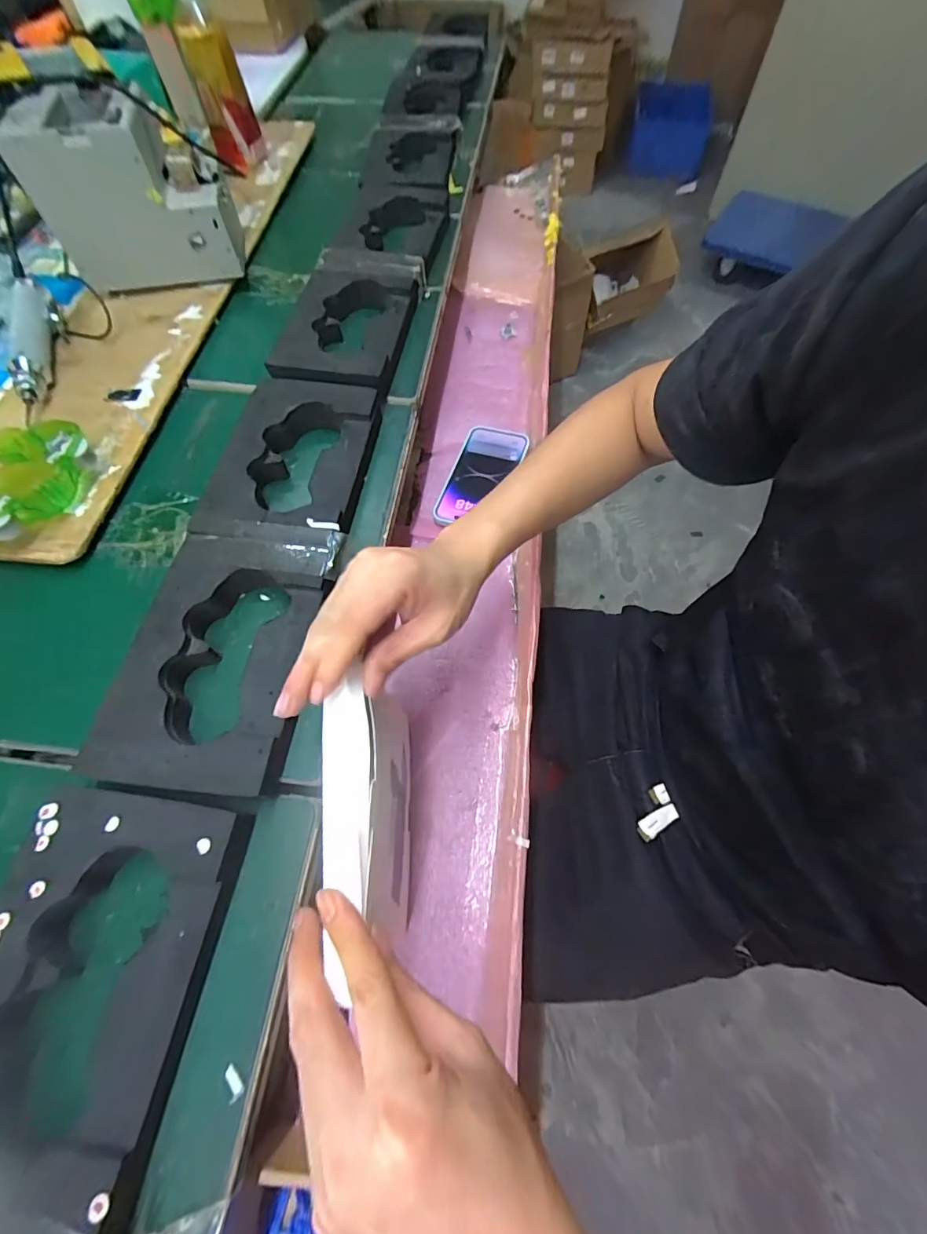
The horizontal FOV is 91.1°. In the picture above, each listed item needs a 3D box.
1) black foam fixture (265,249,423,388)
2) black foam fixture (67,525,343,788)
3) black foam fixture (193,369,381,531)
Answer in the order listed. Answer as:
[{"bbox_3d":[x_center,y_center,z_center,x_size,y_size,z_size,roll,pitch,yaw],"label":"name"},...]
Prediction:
[{"bbox_3d":[-0.132,-0.345,0.530,0.128,0.037,0.232,8,67,3],"label":"black foam fixture"},{"bbox_3d":[-0.182,0.021,0.354,0.140,0.038,0.208,5,67,2],"label":"black foam fixture"},{"bbox_3d":[-0.161,-0.154,0.437,0.132,0.037,0.204,4,67,2],"label":"black foam fixture"}]

